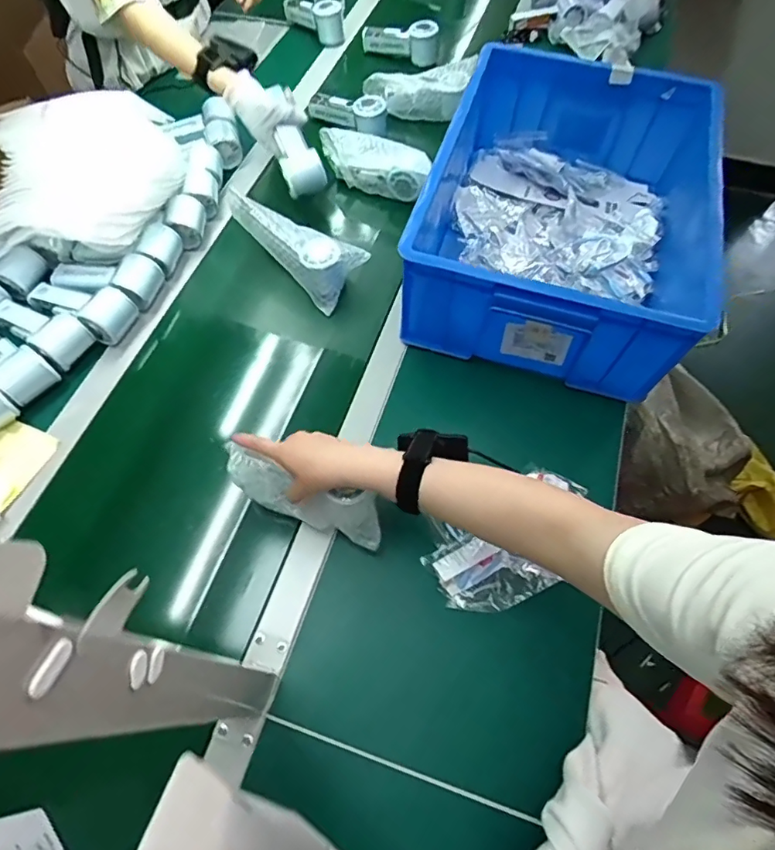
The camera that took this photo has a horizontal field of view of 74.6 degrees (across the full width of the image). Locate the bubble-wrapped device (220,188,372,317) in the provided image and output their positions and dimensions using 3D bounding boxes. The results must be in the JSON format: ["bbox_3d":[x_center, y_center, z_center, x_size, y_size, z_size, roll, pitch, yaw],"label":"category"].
[{"bbox_3d":[-0.136,-0.266,0.733,0.213,0.058,0.087,38,68,2],"label":"bubble-wrapped device"}]

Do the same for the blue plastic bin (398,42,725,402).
[{"bbox_3d":[0.246,-0.290,0.703,0.366,0.158,0.448,15,64,7],"label":"blue plastic bin"}]

